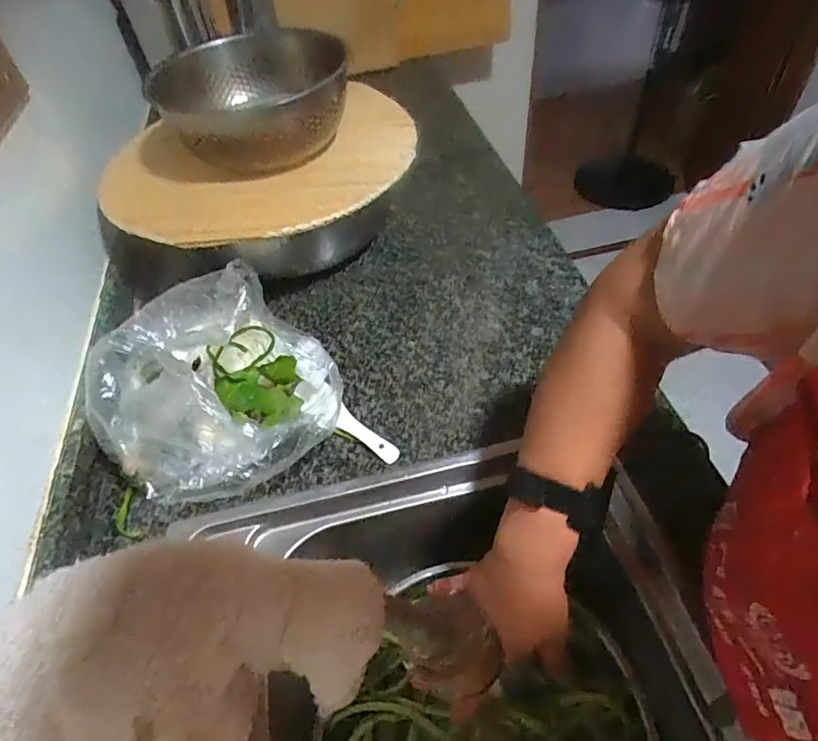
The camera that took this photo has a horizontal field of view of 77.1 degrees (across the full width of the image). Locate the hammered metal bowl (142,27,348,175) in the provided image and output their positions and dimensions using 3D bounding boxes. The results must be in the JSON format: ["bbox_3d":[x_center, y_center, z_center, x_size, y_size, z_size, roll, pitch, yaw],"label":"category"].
[{"bbox_3d":[-0.184,-0.317,0.615,0.195,0.096,0.194,-3,50,3],"label":"hammered metal bowl"}]

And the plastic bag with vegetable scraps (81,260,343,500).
[{"bbox_3d":[-0.176,0.026,0.495,0.195,0.127,0.178,-30,54,-18],"label":"plastic bag with vegetable scraps"}]

